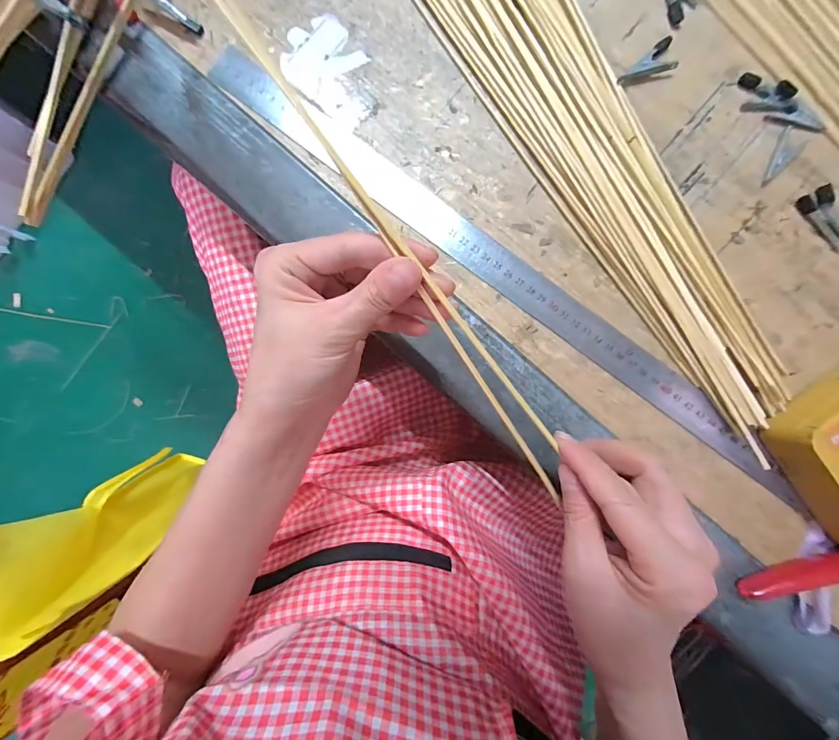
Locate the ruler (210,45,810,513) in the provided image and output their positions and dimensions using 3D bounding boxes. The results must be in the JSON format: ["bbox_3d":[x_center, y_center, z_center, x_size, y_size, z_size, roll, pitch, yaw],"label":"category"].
[{"bbox_3d":[0.057,-0.072,0.274,0.483,0.005,0.036,37,93,0],"label":"ruler"}]

